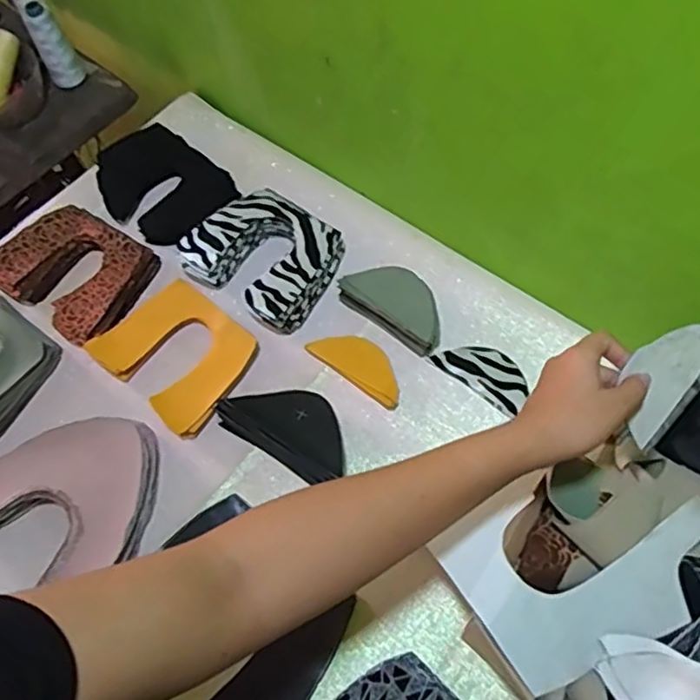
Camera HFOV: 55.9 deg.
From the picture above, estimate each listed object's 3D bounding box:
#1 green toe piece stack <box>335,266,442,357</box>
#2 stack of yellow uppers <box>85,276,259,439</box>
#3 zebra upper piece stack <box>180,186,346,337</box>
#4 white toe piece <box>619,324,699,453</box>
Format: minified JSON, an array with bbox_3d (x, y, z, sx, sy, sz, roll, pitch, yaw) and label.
[{"bbox_3d":[0.050,-0.051,0.698,0.121,0.036,0.058,35,69,20],"label":"green toe piece stack"},{"bbox_3d":[-0.181,0.002,0.693,0.158,0.035,0.121,37,70,20],"label":"stack of yellow uppers"},{"bbox_3d":[-0.094,-0.103,0.733,0.153,0.051,0.131,33,69,19],"label":"zebra upper piece stack"},{"bbox_3d":[0.230,0.017,0.478,0.052,0.004,0.106,33,102,-1],"label":"white toe piece"}]

